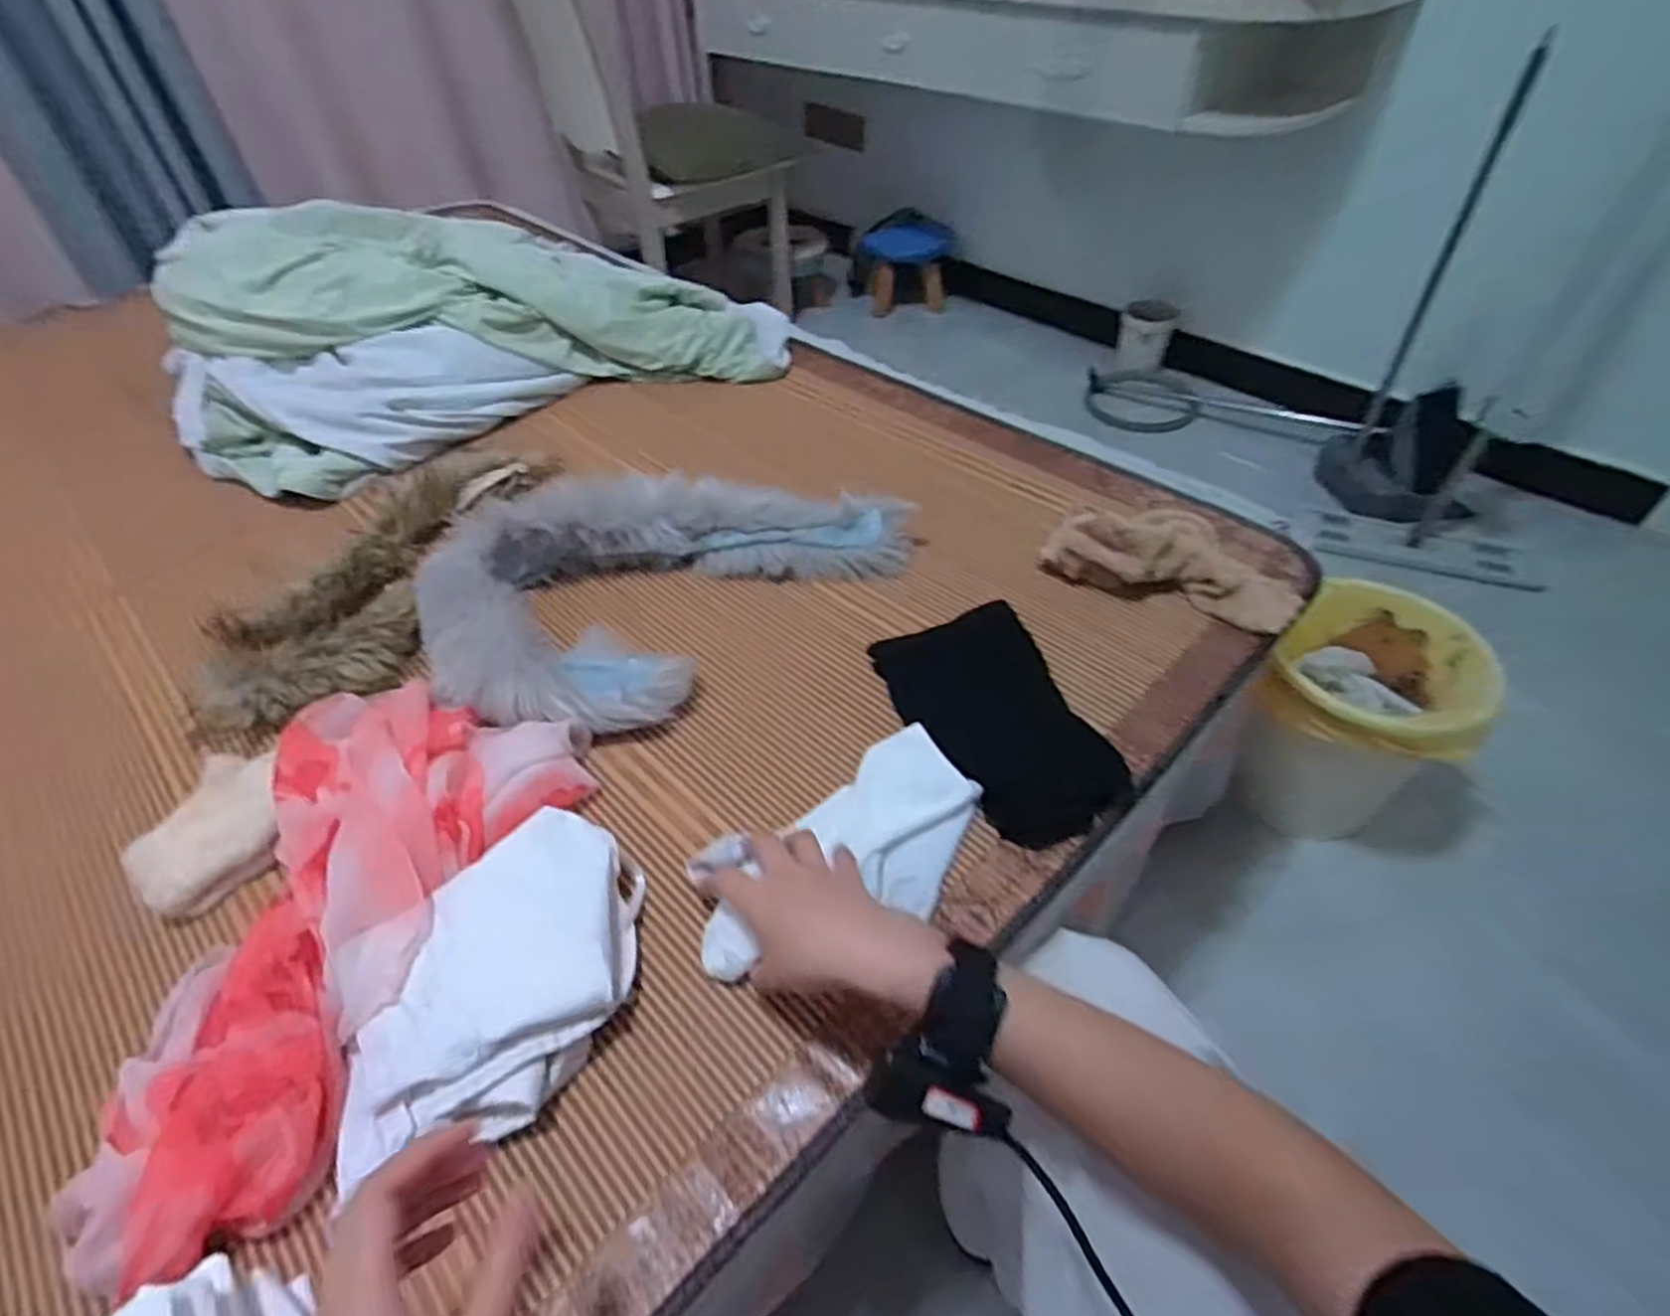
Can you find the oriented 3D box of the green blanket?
[{"bbox_3d":[-0.511,-0.501,1.114,0.772,0.157,0.572,-23,49,-18],"label":"green blanket"}]

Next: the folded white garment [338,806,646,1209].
[{"bbox_3d":[-0.203,0.199,0.493,0.144,0.051,0.225,10,48,12],"label":"folded white garment"}]

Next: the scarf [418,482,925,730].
[{"bbox_3d":[-0.163,-0.089,0.754,0.436,0.074,0.281,-35,54,-27],"label":"scarf"}]

